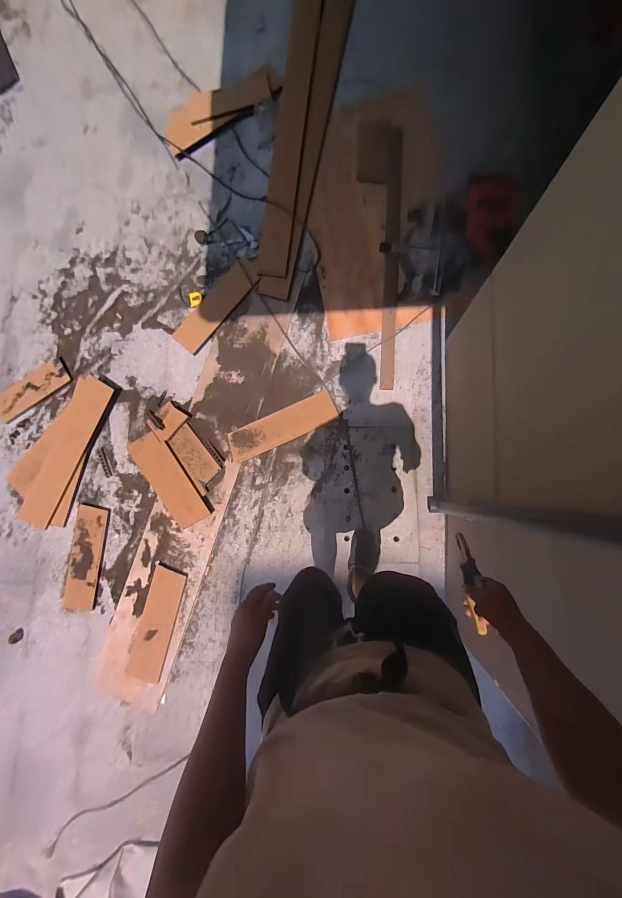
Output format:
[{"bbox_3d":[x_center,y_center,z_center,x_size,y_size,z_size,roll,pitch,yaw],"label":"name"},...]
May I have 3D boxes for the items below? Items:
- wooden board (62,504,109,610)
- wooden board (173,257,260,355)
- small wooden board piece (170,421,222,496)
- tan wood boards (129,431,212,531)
[{"bbox_3d":[-1.026,0.490,1.530,0.152,0.028,0.444,2,84,6],"label":"wooden board"},{"bbox_3d":[-0.448,-0.686,1.614,0.161,0.017,0.497,40,89,8],"label":"wooden board"},{"bbox_3d":[-0.522,0.043,1.533,0.130,0.016,0.293,-37,87,-13],"label":"small wooden board piece"},{"bbox_3d":[-0.642,0.127,1.528,0.173,0.029,0.484,-42,78,14],"label":"tan wood boards"}]

